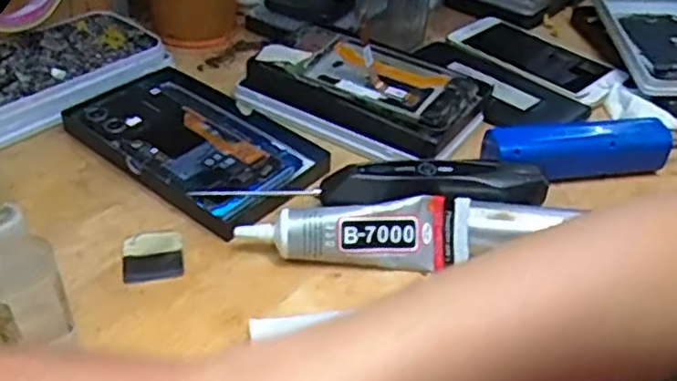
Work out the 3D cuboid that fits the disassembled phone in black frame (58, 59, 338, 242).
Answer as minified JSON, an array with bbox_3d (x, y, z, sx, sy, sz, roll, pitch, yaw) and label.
[{"bbox_3d":[-0.101,-0.038,0.482,0.182,0.015,0.107,30,46,29],"label":"disassembled phone in black frame"}]

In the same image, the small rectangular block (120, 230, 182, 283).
[{"bbox_3d":[-0.111,0.040,0.408,0.034,0.004,0.040,-7,40,-13],"label":"small rectangular block"}]

